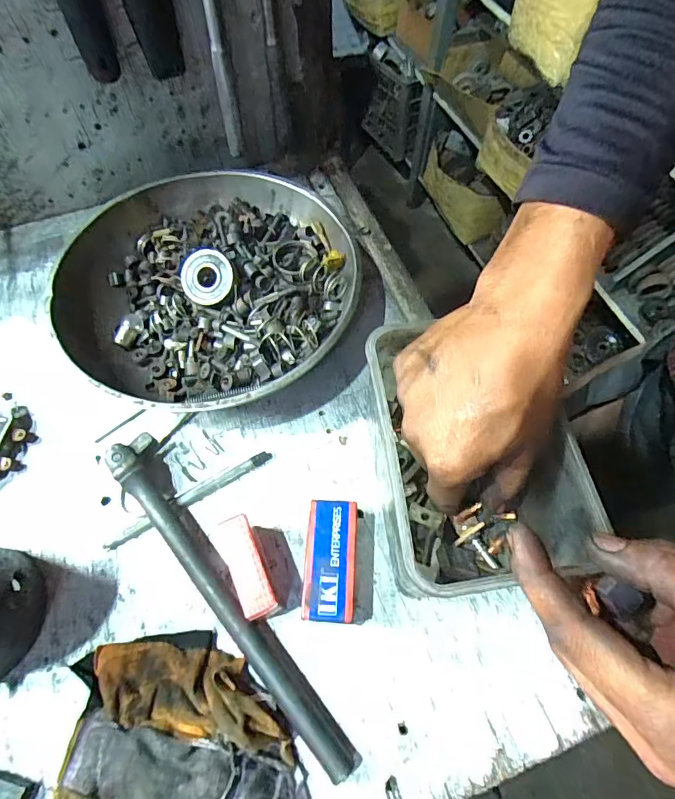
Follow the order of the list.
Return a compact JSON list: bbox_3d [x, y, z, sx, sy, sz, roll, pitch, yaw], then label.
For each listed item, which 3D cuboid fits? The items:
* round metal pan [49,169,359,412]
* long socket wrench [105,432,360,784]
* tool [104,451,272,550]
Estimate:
[{"bbox_3d":[-0.111,-0.100,0.399,0.241,0.048,0.230,0,62,0],"label":"round metal pan"},{"bbox_3d":[-0.076,0.124,0.303,0.029,0.028,0.251,-36,68,-18],"label":"long socket wrench"},{"bbox_3d":[-0.110,0.073,0.346,0.132,0.007,0.011,-29,66,-15],"label":"tool"}]

